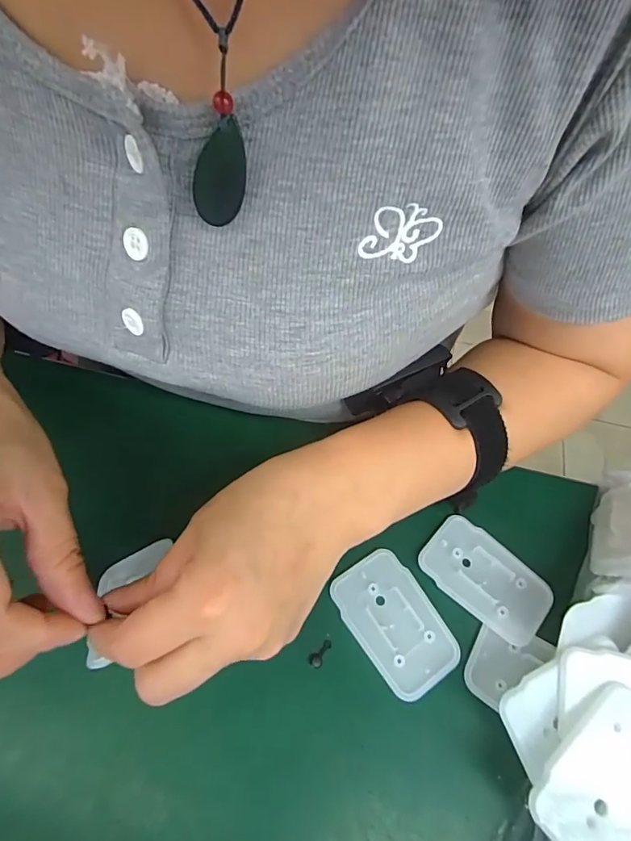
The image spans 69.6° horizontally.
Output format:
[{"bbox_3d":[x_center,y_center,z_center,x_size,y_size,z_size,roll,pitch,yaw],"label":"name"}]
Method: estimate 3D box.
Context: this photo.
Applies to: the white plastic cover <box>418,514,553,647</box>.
[{"bbox_3d":[0.096,0.088,0.256,0.068,0.006,0.044,38,65,16],"label":"white plastic cover"}]

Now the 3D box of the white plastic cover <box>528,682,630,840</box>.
[{"bbox_3d":[0.122,0.145,0.185,0.068,0.005,0.039,-34,68,-20],"label":"white plastic cover"}]

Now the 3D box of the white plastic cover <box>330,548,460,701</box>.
[{"bbox_3d":[0.043,0.107,0.244,0.044,0.004,0.069,-29,66,-18],"label":"white plastic cover"}]

